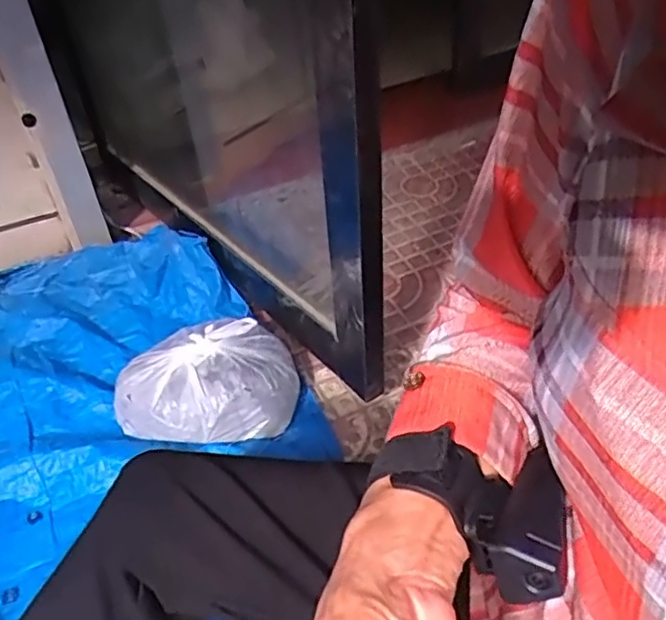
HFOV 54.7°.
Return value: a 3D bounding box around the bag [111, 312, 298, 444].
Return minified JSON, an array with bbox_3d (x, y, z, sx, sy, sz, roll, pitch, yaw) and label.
[{"bbox_3d":[-0.191,0.096,0.998,0.270,0.084,0.216,0,41,6],"label":"bag"}]

